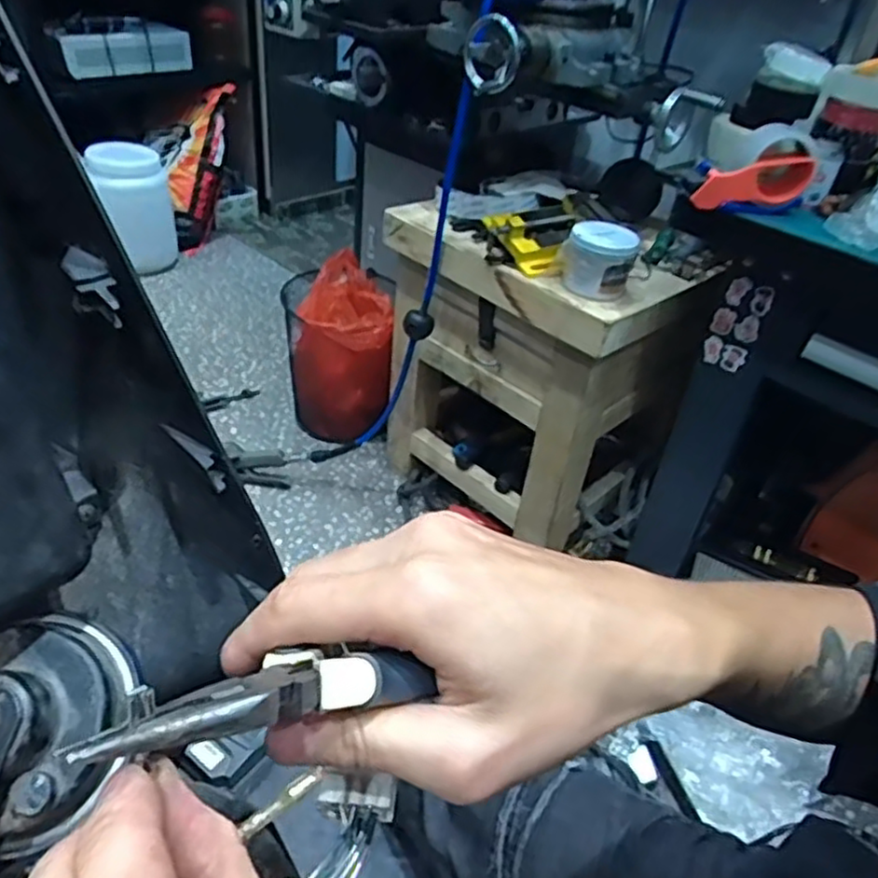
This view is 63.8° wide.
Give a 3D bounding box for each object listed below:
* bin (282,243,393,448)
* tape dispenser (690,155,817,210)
[{"bbox_3d":[-0.215,-0.197,1.585,0.225,0.344,0.264,5,38,-3],"label":"bin"},{"bbox_3d":[0.451,-0.364,1.000,0.192,0.061,0.060,-19,45,-29],"label":"tape dispenser"}]

